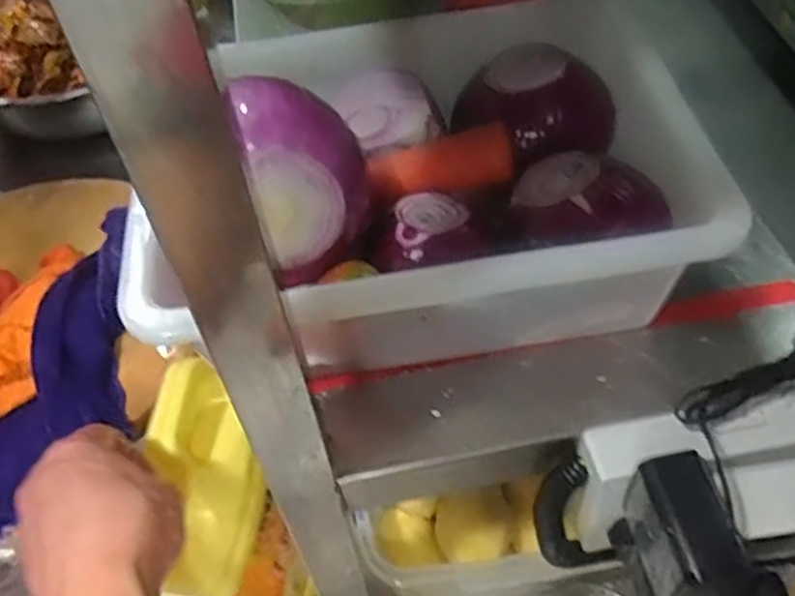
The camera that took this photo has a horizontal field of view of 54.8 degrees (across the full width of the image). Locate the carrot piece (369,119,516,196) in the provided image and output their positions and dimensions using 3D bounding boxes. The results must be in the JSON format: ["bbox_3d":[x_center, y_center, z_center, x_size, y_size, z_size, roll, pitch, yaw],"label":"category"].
[{"bbox_3d":[0.021,-0.068,0.400,0.075,0.021,0.029,-7,49,17],"label":"carrot piece"}]

